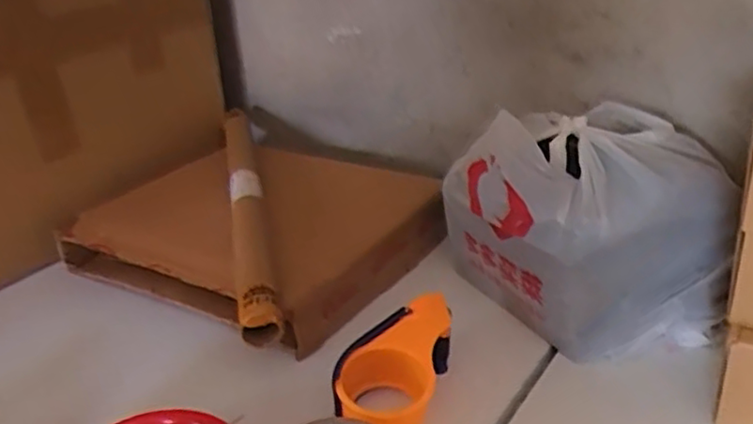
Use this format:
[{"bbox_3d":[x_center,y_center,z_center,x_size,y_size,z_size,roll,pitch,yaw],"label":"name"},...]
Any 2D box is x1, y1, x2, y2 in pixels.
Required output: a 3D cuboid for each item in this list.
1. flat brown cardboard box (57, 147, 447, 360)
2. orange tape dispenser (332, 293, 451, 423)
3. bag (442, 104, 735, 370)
[{"bbox_3d":[-0.149,0.025,0.821,0.392,0.086,0.289,14,30,34],"label":"flat brown cardboard box"},{"bbox_3d":[0.020,0.133,0.572,0.078,0.062,0.138,7,27,21],"label":"orange tape dispenser"},{"bbox_3d":[0.200,0.015,0.657,0.206,0.195,0.195,-8,25,-10],"label":"bag"}]

